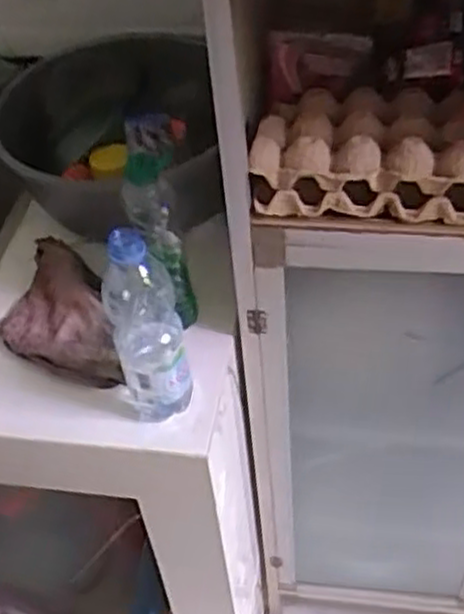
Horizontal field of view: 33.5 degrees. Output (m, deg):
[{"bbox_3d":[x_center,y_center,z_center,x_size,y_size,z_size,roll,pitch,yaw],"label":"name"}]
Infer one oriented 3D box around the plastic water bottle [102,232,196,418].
[{"bbox_3d":[-0.083,0.025,0.755,0.068,0.238,0.058,-13,47,-7],"label":"plastic water bottle"}]

